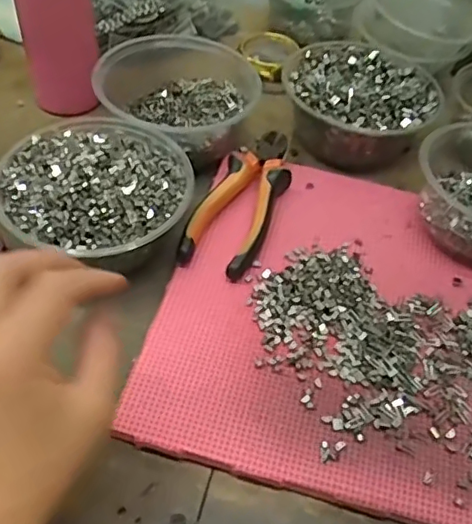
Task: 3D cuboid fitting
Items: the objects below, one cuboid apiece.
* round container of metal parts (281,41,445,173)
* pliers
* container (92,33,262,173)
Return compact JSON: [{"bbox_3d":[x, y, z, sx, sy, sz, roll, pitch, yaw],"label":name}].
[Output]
[{"bbox_3d":[0.110,-0.145,0.541,0.139,0.062,0.129,19,55,9],"label":"round container of metal parts"},{"bbox_3d":[0.006,-0.055,0.463,0.057,0.014,0.150,20,56,10],"label":"pliers"},{"bbox_3d":[-0.049,-0.149,0.523,0.131,0.058,0.133,2,55,-3],"label":"container"}]

